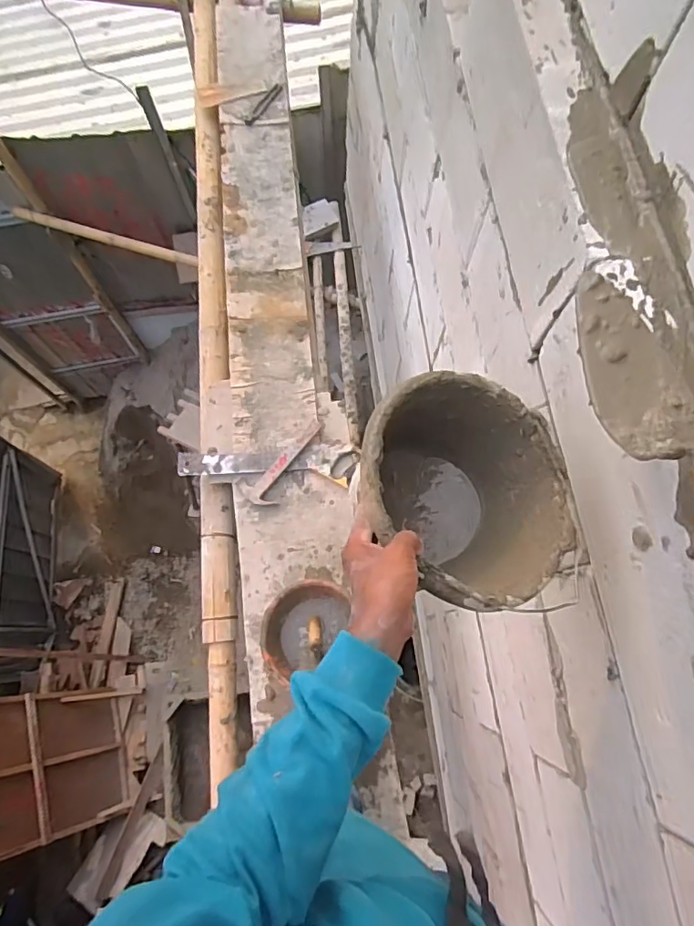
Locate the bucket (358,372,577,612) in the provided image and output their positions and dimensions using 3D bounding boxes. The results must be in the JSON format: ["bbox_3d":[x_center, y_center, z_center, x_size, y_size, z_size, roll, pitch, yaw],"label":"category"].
[{"bbox_3d":[0.098,0.045,0.631,0.246,0.210,0.246,7,71,-23],"label":"bucket"}]

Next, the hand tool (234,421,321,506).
[{"bbox_3d":[-0.169,-0.006,1.465,0.112,0.026,0.276,38,76,11],"label":"hand tool"}]

